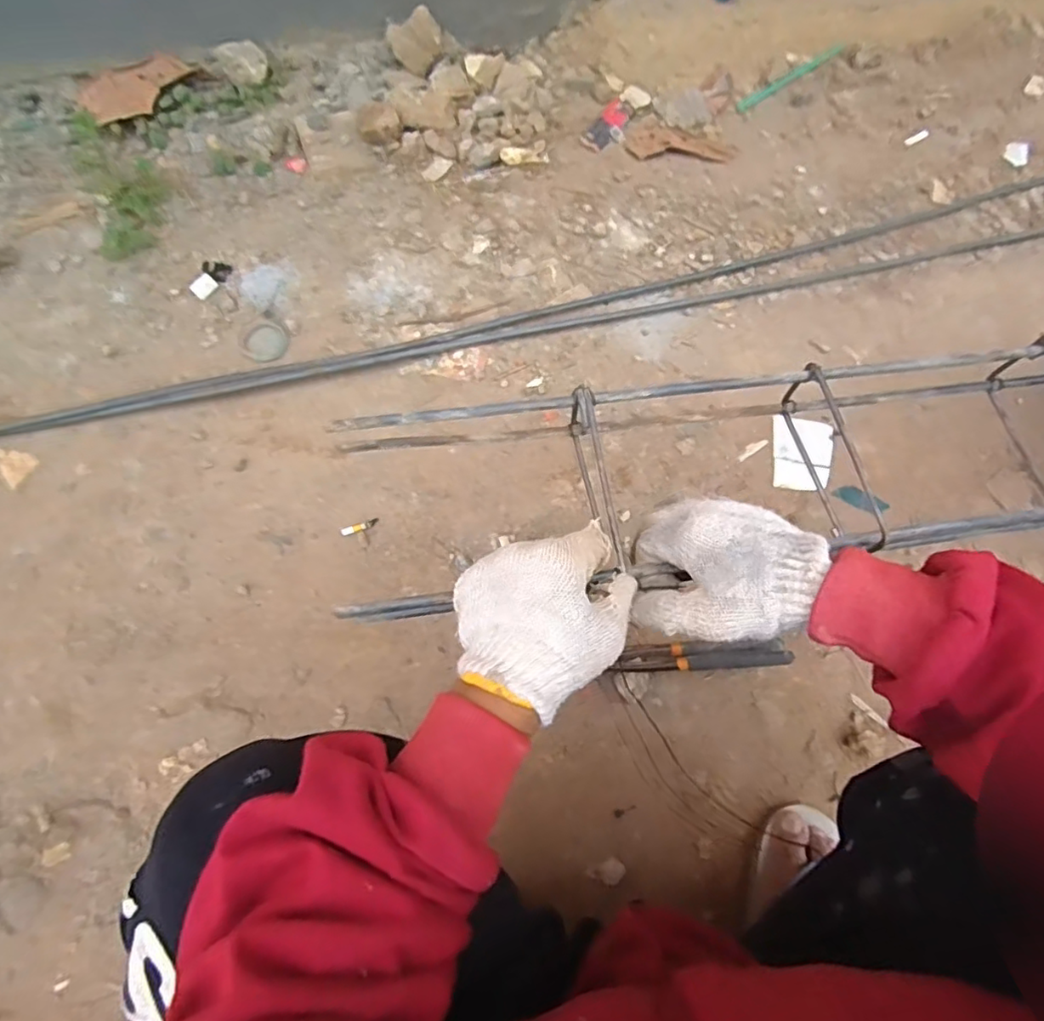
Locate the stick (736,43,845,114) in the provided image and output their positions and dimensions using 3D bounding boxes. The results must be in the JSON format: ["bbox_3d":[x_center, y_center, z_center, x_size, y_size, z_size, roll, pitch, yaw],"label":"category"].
[{"bbox_3d":[0.442,-0.711,0.970,0.232,0.012,0.021,-34,77,-12],"label":"stick"}]

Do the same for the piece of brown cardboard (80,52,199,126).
[{"bbox_3d":[-0.560,-0.618,0.866,0.159,0.018,0.099,-32,76,-11],"label":"piece of brown cardboard"}]

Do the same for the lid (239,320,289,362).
[{"bbox_3d":[-0.342,-0.224,0.782,0.072,0.010,0.056,29,74,7],"label":"lid"}]

